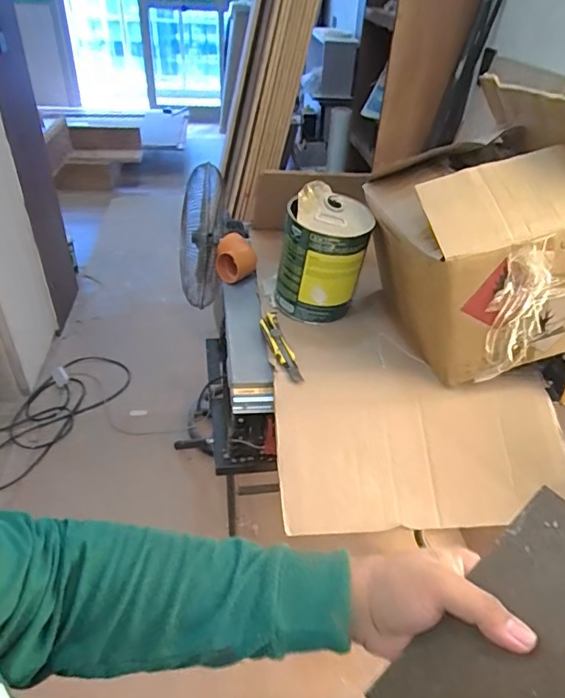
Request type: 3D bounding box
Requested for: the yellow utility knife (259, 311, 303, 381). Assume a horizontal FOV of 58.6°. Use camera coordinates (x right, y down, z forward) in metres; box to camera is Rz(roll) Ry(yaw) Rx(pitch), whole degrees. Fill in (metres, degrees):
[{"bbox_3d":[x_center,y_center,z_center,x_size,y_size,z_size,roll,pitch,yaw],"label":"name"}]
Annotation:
[{"bbox_3d":[-0.006,-0.009,0.916,0.035,0.025,0.195,-8,39,-14],"label":"yellow utility knife"}]

